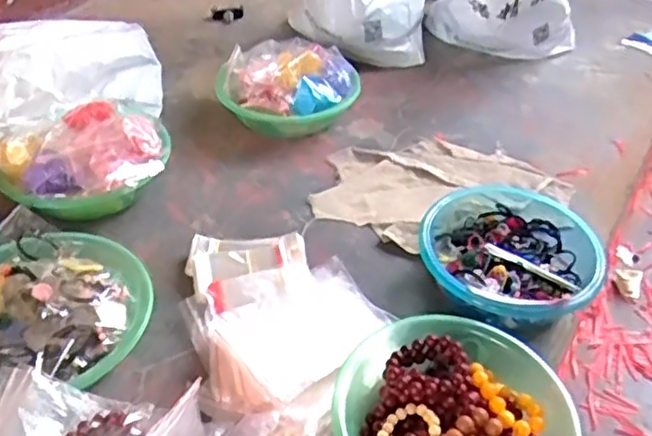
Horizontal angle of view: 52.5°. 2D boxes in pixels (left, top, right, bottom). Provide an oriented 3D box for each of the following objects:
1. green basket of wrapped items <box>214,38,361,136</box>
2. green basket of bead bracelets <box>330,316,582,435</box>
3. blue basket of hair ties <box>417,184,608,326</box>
[{"bbox_3d":[-0.064,-0.223,1.122,0.236,0.111,0.199,1,41,0],"label":"green basket of wrapped items"},{"bbox_3d":[0.125,0.220,0.676,0.234,0.089,0.228,1,41,-1],"label":"green basket of bead bracelets"},{"bbox_3d":[0.226,0.041,0.868,0.230,0.072,0.267,-9,42,-11],"label":"blue basket of hair ties"}]

